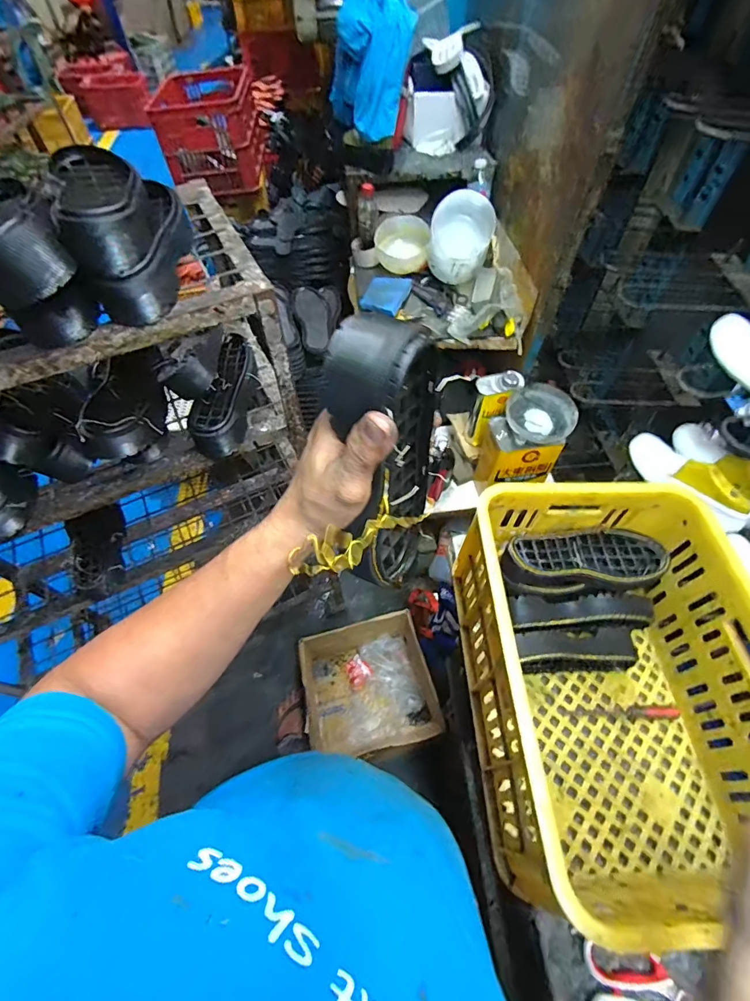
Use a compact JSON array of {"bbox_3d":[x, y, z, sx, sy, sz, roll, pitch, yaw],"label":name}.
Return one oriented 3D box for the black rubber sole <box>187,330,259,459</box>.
[{"bbox_3d":[-0.241,-0.183,0.717,0.076,0.050,0.247,3,58,3],"label":"black rubber sole"}]

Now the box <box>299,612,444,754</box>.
[{"bbox_3d":[-0.017,0.552,1.268,0.354,0.209,0.333,-12,58,-7],"label":"box"}]

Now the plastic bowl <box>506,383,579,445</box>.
[{"bbox_3d":[0.382,-0.203,0.998,0.151,0.044,0.147,0,58,0],"label":"plastic bowl"}]

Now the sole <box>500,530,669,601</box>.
[{"bbox_3d":[0.350,0.104,0.723,0.261,0.056,0.104,-2,58,0],"label":"sole"}]

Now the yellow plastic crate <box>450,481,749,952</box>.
[{"bbox_3d":[0.332,0.233,0.617,0.352,0.242,0.500,-2,58,-1],"label":"yellow plastic crate"}]

